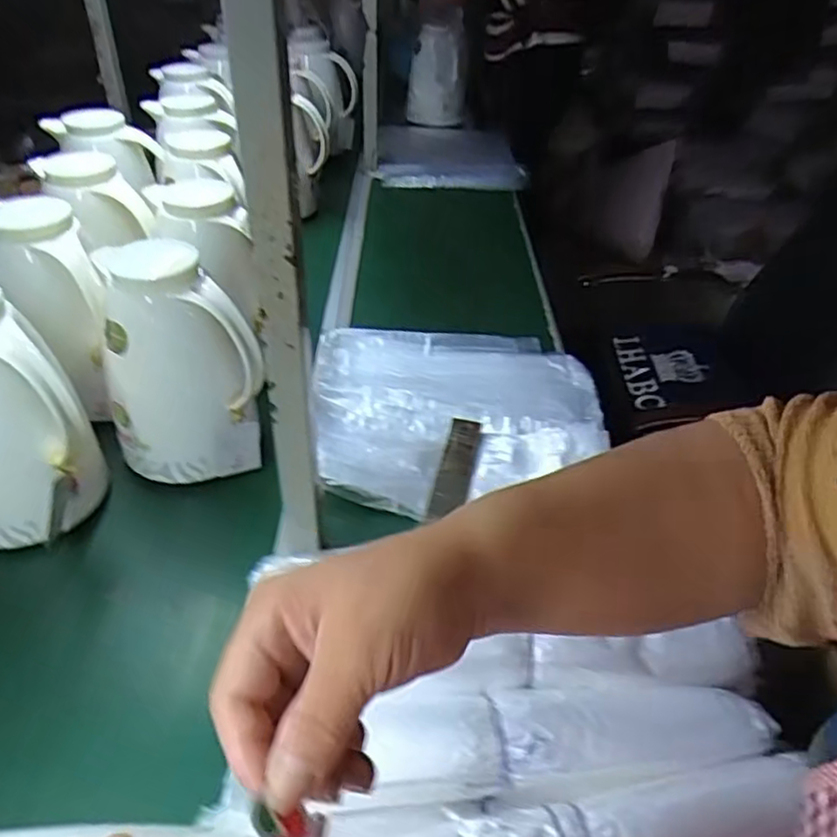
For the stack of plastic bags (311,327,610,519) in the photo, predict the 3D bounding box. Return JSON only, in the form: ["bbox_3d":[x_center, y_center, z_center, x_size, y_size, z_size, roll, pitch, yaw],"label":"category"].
[{"bbox_3d":[0.059,-0.026,0.903,0.385,0.063,0.363,-3,39,-7],"label":"stack of plastic bags"}]

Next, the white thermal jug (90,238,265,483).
[{"bbox_3d":[-0.272,-0.065,0.759,0.151,0.235,0.141,-16,42,-21],"label":"white thermal jug"}]

